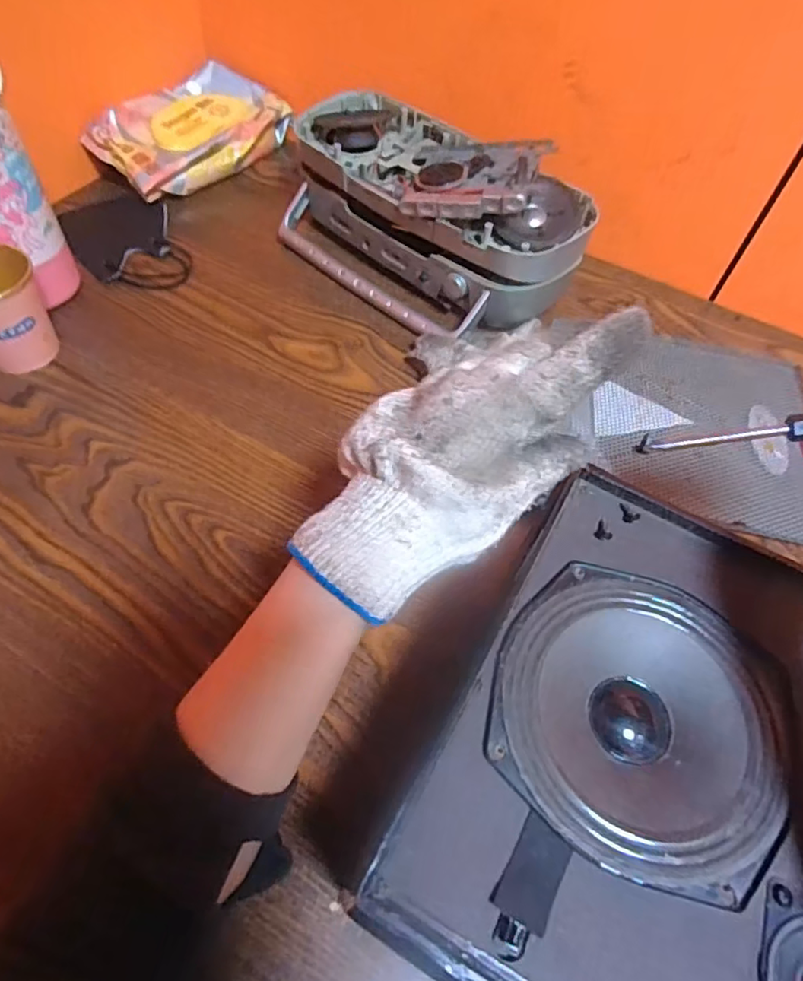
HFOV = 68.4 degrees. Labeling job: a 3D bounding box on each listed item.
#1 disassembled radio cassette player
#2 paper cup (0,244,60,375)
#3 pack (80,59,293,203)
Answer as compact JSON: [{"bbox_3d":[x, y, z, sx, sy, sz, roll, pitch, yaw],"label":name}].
[{"bbox_3d":[0.020,-0.244,0.520,0.277,0.105,0.154,36,62,17],"label":"disassembled radio cassette player"},{"bbox_3d":[-0.296,-0.132,0.439,0.064,0.082,0.062,2,58,-3],"label":"paper cup"},{"bbox_3d":[-0.215,-0.372,0.610,0.111,0.043,0.199,42,64,0],"label":"pack"}]

